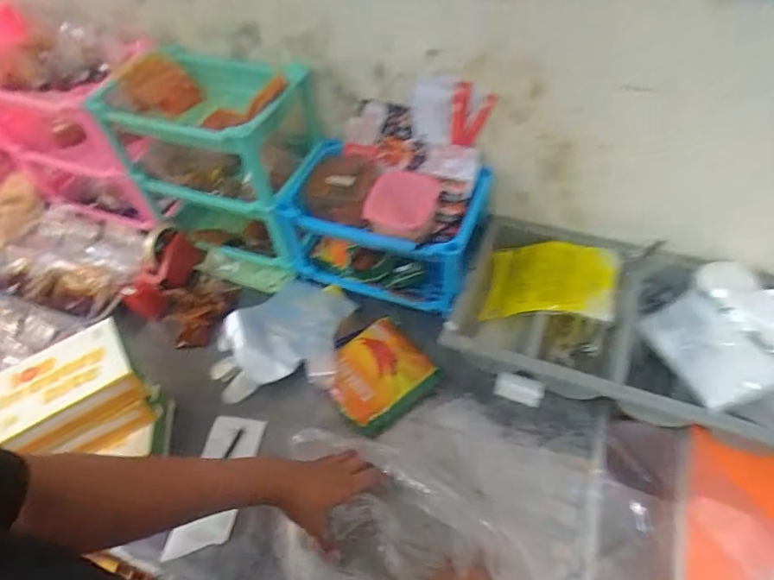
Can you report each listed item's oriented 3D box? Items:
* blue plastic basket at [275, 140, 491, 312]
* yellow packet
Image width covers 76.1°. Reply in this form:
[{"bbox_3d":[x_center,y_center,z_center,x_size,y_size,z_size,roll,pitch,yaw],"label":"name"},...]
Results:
[{"bbox_3d":[-0.011,-0.109,0.862,0.318,0.177,0.181,14,55,16],"label":"blue plastic basket"},{"bbox_3d":[0.264,-0.020,0.806,0.195,0.030,0.146,1,47,27],"label":"yellow packet"}]

